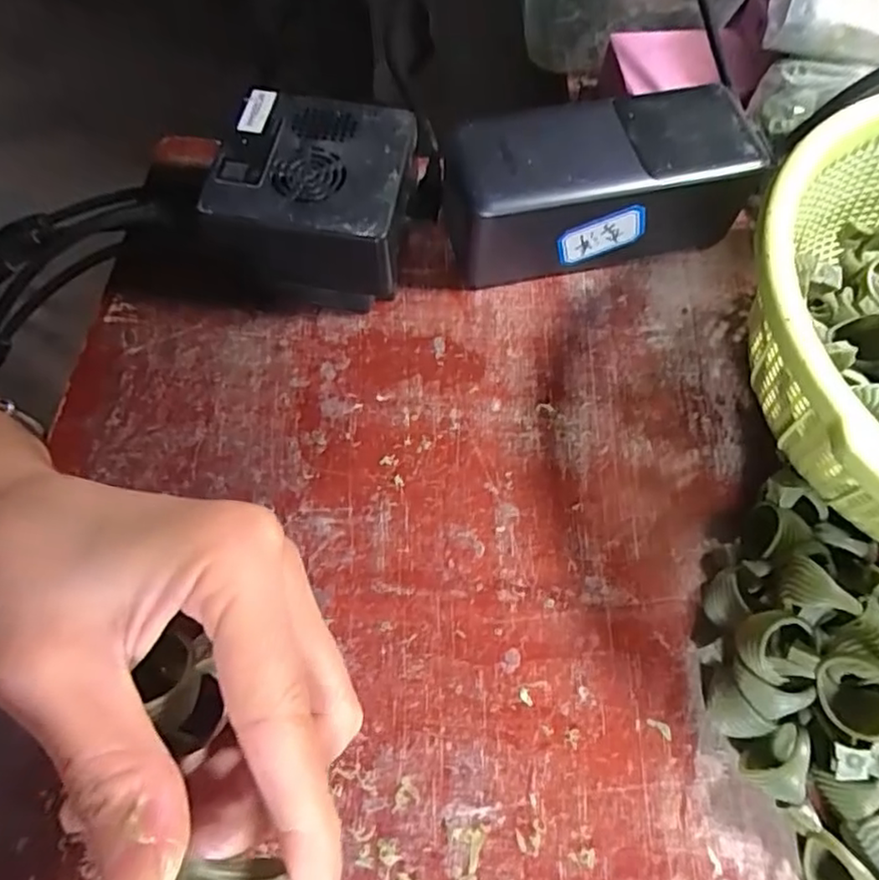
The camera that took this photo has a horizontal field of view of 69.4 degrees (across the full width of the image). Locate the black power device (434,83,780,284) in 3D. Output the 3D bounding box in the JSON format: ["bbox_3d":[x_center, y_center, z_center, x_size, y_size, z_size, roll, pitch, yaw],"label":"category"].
[{"bbox_3d":[0.067,-0.111,0.283,0.132,0.054,0.054,-11,66,-5],"label":"black power device"}]

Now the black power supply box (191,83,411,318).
[{"bbox_3d":[-0.054,-0.100,0.277,0.078,0.052,0.078,8,65,3],"label":"black power supply box"}]

